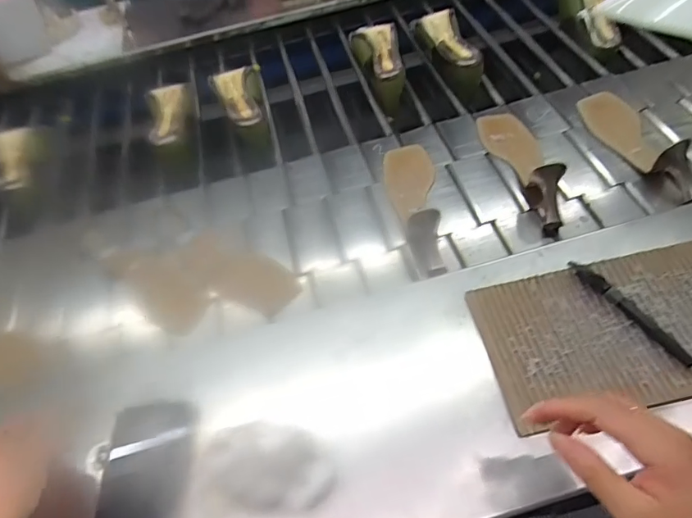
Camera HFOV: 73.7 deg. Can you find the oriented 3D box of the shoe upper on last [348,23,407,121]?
[{"bbox_3d":[0.070,-0.348,0.835,0.073,0.067,0.195,-12,68,-11],"label":"shoe upper on last"}]

